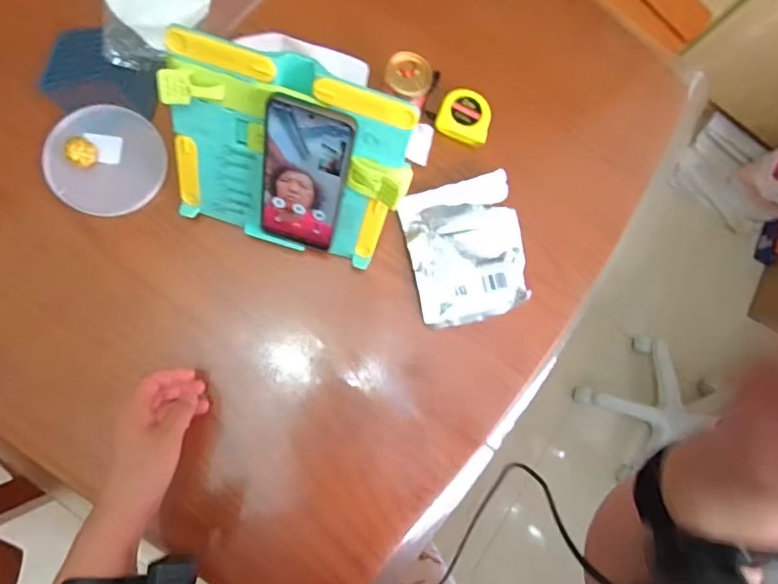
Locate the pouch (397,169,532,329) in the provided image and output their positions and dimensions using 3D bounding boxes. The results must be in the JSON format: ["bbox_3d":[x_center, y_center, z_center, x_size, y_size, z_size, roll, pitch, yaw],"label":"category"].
[{"bbox_3d":[0.090,-0.047,0.572,0.132,0.025,0.157,-14,84,-11],"label":"pouch"}]

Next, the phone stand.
[{"bbox_3d":[-0.097,-0.122,0.476,0.222,0.176,0.121,17,81,-6],"label":"phone stand"}]

